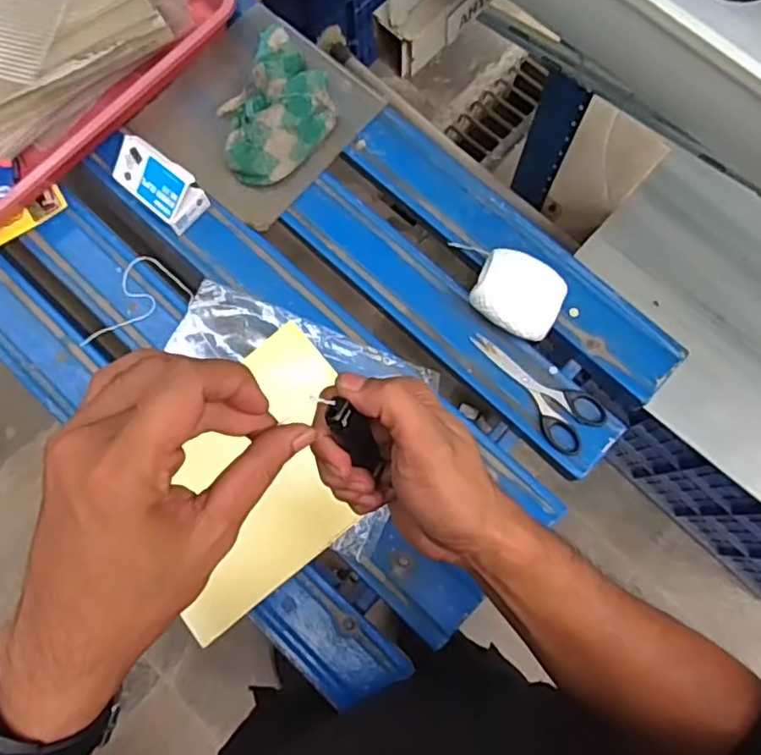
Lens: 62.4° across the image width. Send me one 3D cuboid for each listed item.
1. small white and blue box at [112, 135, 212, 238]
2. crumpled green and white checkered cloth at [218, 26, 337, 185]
[{"bbox_3d":[-0.234,-0.204,0.661,0.091,0.049,0.050,38,79,9],"label":"small white and blue box"},{"bbox_3d":[-0.120,-0.310,0.686,0.129,0.041,0.187,-15,76,-3],"label":"crumpled green and white checkered cloth"}]

